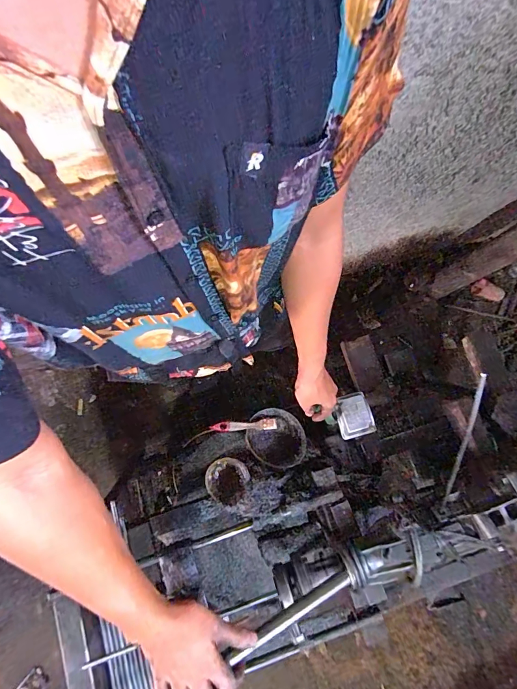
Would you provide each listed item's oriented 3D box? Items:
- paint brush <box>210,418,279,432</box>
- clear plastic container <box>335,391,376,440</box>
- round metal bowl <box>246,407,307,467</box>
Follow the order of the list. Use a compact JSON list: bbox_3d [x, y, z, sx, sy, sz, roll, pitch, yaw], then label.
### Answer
[{"bbox_3d":[-0.028,0.166,0.758,0.141,0.015,0.022,2,76,-22],"label":"paint brush"},{"bbox_3d":[0.198,0.147,0.766,0.072,0.019,0.085,-13,72,-8],"label":"clear plastic container"},{"bbox_3d":[0.039,0.193,0.770,0.126,0.039,0.113,23,70,5],"label":"round metal bowl"}]

